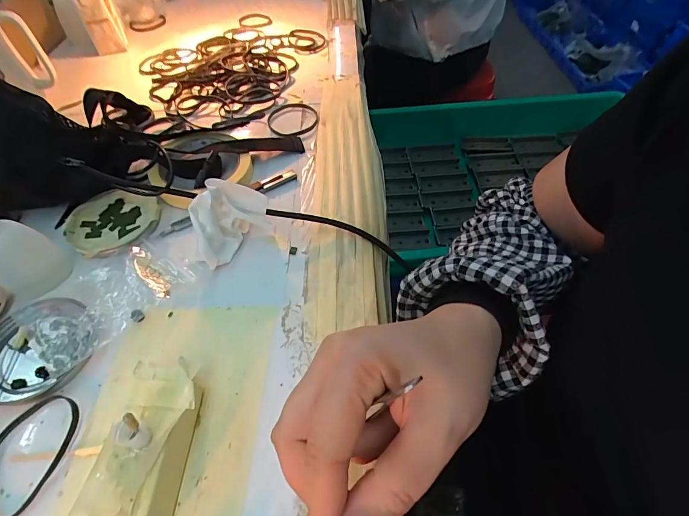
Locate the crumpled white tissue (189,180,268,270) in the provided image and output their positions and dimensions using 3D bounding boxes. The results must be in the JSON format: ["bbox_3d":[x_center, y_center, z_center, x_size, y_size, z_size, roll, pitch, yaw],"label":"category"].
[{"bbox_3d":[-0.100,-0.034,0.318,0.065,0.048,0.041,-35,59,-23],"label":"crumpled white tissue"}]

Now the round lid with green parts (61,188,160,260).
[{"bbox_3d":[-0.214,-0.034,0.349,0.077,0.011,0.077,-1,52,1],"label":"round lid with green parts"}]

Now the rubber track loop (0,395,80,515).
[{"bbox_3d":[-0.197,0.119,0.231,0.048,0.004,0.069,17,54,14],"label":"rubber track loop"}]

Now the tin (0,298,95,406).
[{"bbox_3d":[-0.223,0.065,0.268,0.077,0.009,0.076,-1,52,1],"label":"tin"}]

